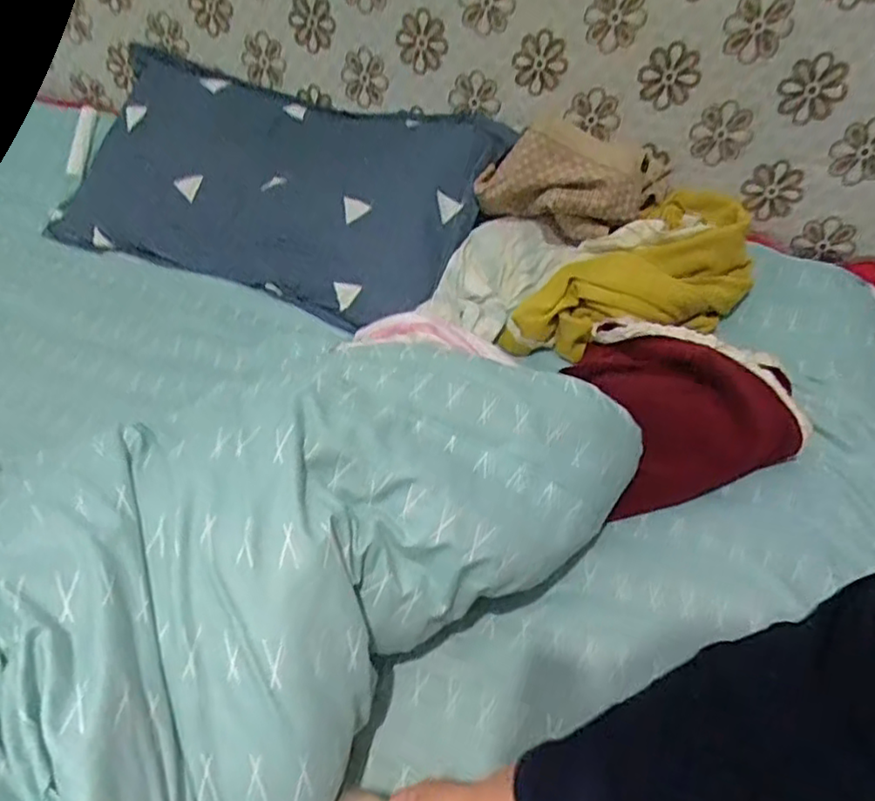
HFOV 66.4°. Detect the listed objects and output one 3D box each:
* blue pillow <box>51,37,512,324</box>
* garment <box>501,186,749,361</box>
[{"bbox_3d":[-0.293,-0.374,1.170,0.747,0.085,0.430,18,74,15],"label":"blue pillow"},{"bbox_3d":[0.300,-0.165,0.957,0.403,0.111,0.180,-29,56,-22],"label":"garment"}]

